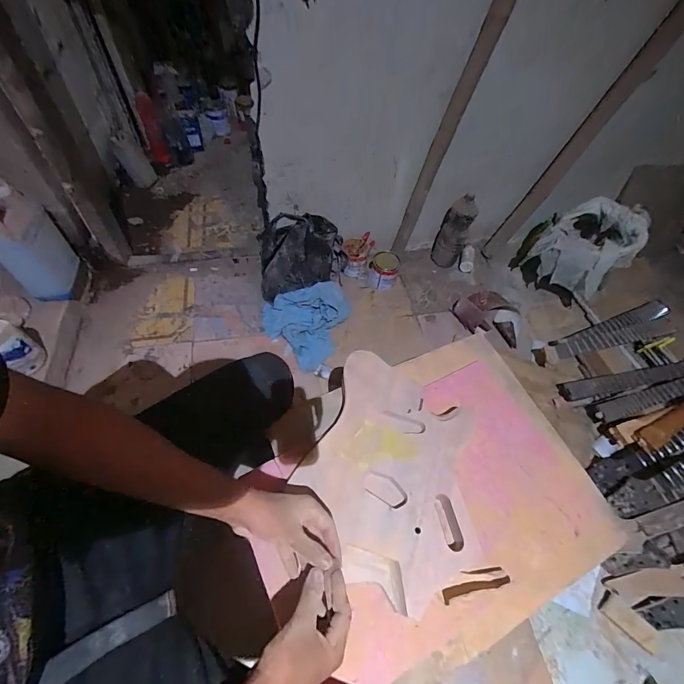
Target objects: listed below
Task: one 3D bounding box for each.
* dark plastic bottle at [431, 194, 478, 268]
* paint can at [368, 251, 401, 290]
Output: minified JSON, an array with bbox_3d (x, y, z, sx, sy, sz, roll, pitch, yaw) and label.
[{"bbox_3d":[0.436,-0.423,1.405,0.111,0.271,0.080,20,57,9],"label":"dark plastic bottle"},{"bbox_3d":[0.158,-0.271,1.366,0.106,0.114,0.102,2,56,-3],"label":"paint can"}]

